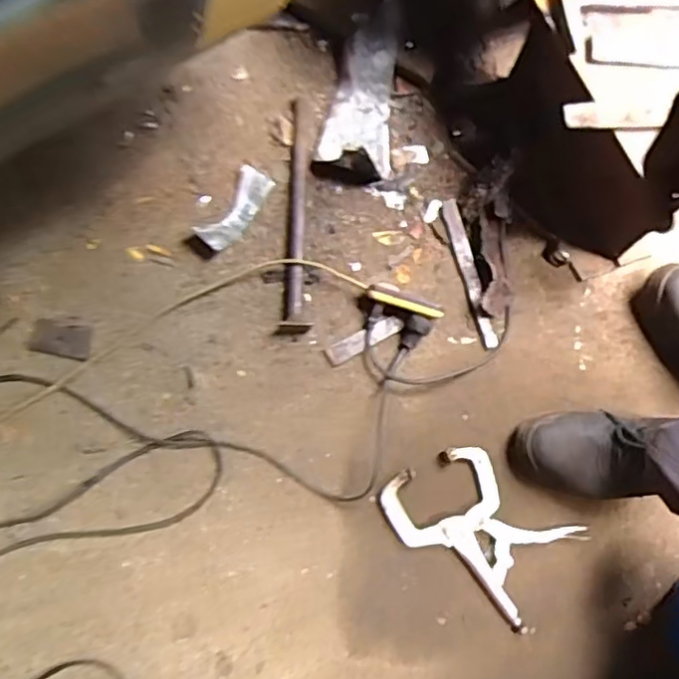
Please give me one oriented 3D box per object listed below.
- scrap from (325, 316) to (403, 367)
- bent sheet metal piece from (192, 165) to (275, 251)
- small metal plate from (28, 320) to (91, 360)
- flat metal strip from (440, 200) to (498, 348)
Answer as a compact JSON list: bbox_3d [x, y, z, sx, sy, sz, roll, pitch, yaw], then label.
[{"bbox_3d":[0.035,-0.001,0.930,0.118,0.016,0.028,-28,81,-6],"label":"scrap"},{"bbox_3d":[-0.155,-0.196,0.954,0.052,0.031,0.131,34,81,5],"label":"bent sheet metal piece"},{"bbox_3d":[-0.402,0.000,0.924,0.082,0.004,0.048,11,80,-5],"label":"small metal plate"},{"bbox_3d":[0.195,-0.101,0.956,0.026,0.014,0.230,-15,80,-4],"label":"flat metal strip"}]

